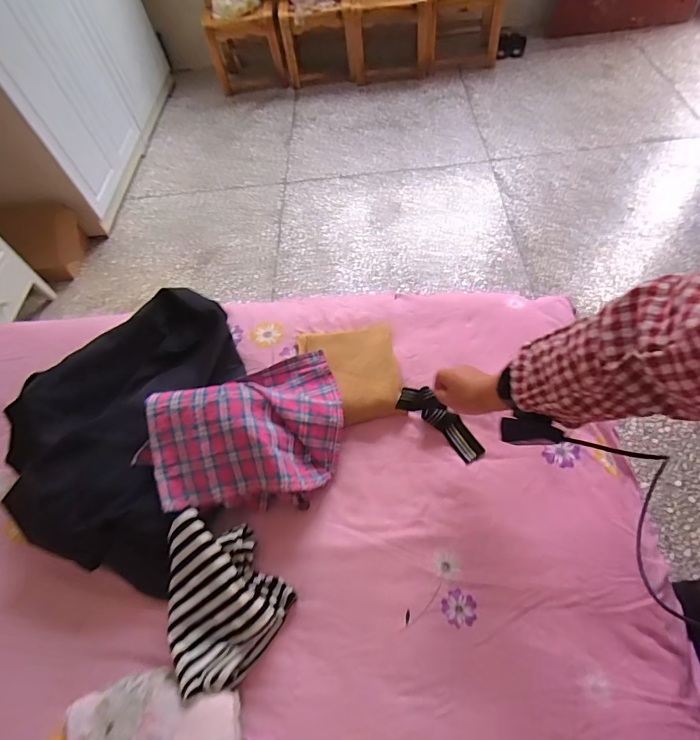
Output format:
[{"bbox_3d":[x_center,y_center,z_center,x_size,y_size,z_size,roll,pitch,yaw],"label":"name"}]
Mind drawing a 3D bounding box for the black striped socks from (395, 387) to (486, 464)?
[{"bbox_3d":[0.154,0.086,0.716,0.160,0.022,0.058,41,68,13],"label":"black striped socks"}]

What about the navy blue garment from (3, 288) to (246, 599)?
[{"bbox_3d":[-0.386,0.064,0.742,0.324,0.107,0.531,3,57,6],"label":"navy blue garment"}]

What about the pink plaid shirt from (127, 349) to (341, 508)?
[{"bbox_3d":[-0.173,0.085,0.711,0.308,0.126,0.267,-6,57,2],"label":"pink plaid shirt"}]

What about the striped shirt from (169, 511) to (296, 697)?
[{"bbox_3d":[-0.191,0.312,0.594,0.164,0.083,0.200,-38,61,-18],"label":"striped shirt"}]

